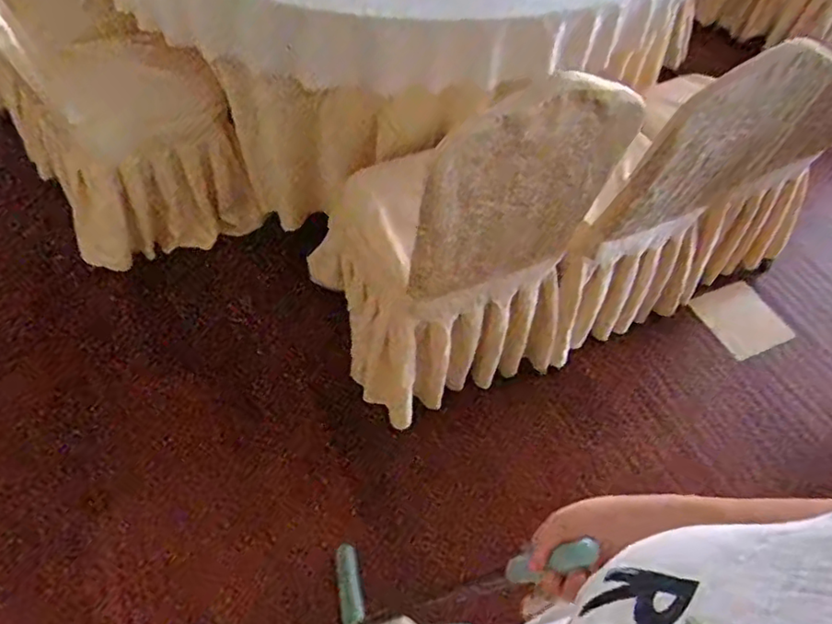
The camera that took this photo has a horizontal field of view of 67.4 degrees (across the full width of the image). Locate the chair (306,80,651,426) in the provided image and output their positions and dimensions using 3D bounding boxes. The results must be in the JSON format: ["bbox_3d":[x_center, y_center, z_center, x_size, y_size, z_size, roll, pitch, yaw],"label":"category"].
[{"bbox_3d":[0.062,-0.254,1.445,0.498,0.906,0.641,-13,54,-15],"label":"chair"}]

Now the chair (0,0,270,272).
[{"bbox_3d":[-0.812,-0.620,1.652,0.564,0.977,0.469,-22,57,-20],"label":"chair"}]

